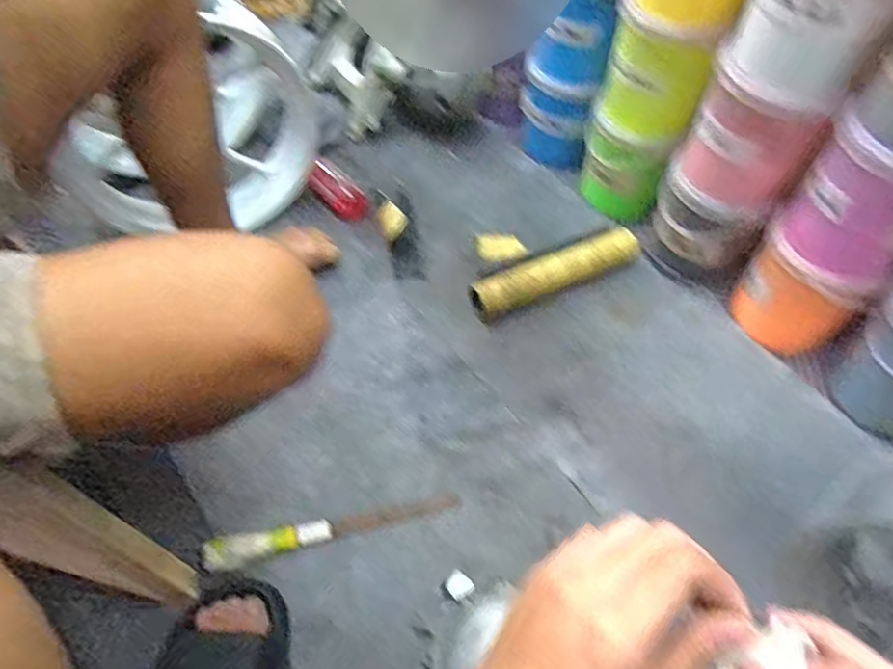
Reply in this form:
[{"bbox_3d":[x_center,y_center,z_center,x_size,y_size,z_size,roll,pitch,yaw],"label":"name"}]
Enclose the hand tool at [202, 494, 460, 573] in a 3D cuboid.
[{"bbox_3d":[-0.131,0.225,0.712,0.292,0.021,0.033,-13,56,-11],"label":"hand tool"}]

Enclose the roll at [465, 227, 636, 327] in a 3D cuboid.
[{"bbox_3d":[0.169,-0.099,0.937,0.284,0.043,0.060,-23,59,-17],"label":"roll"}]

